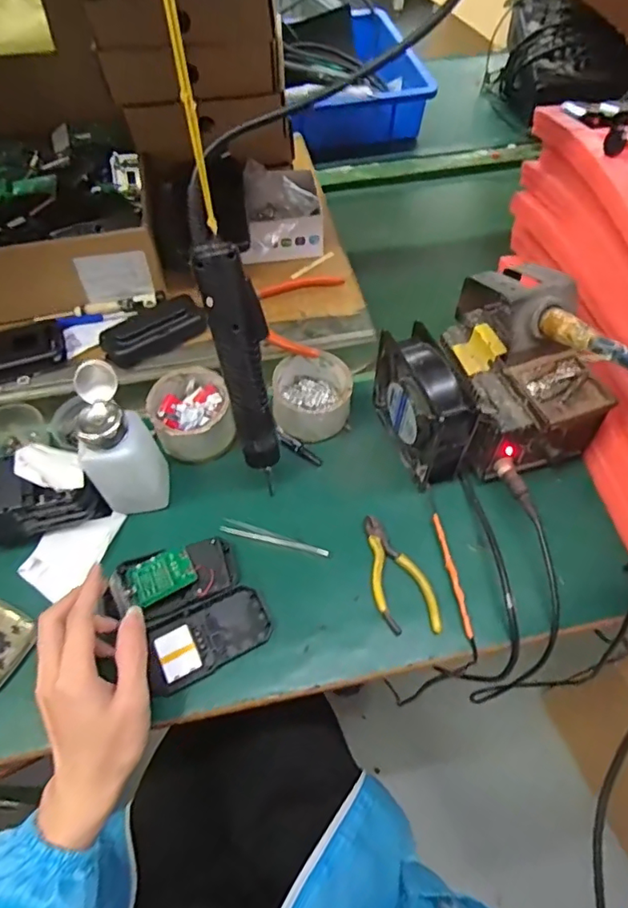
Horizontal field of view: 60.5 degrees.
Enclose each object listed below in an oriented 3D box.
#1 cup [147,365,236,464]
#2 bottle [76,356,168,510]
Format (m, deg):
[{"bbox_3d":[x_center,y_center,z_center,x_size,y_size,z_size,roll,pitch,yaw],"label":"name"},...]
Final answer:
[{"bbox_3d":[-0.124,-0.039,0.561,0.078,0.066,0.079,-1,58,1],"label":"cup"},{"bbox_3d":[-0.176,-0.003,0.484,0.066,0.152,0.067,-32,62,-18],"label":"bottle"}]

